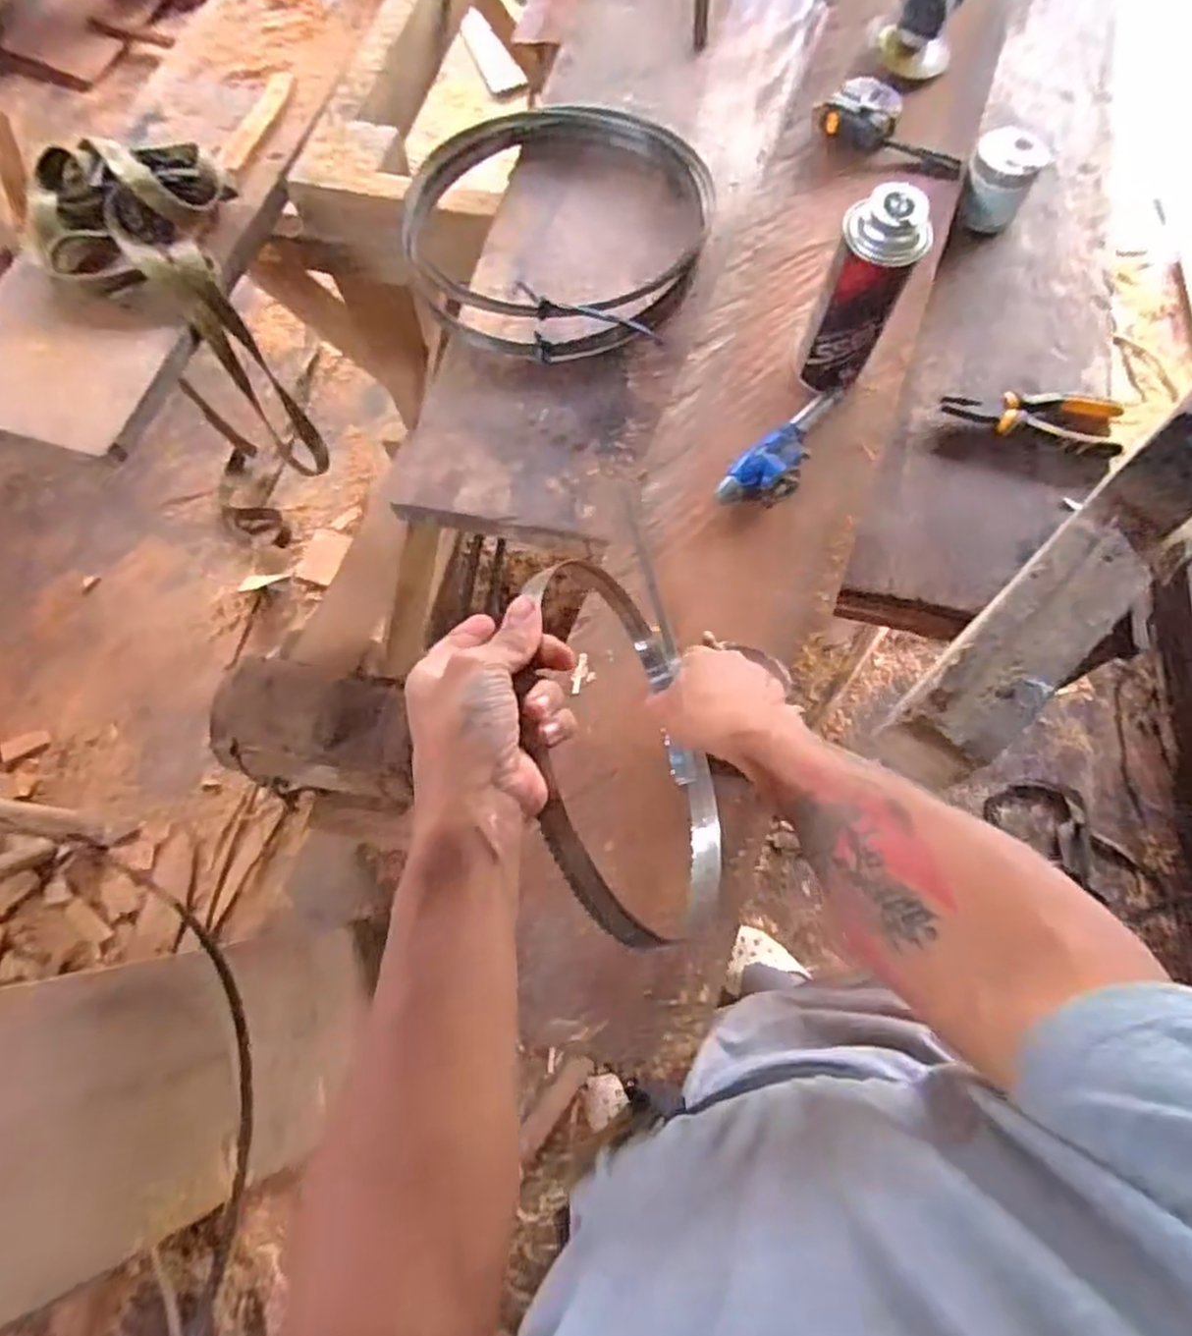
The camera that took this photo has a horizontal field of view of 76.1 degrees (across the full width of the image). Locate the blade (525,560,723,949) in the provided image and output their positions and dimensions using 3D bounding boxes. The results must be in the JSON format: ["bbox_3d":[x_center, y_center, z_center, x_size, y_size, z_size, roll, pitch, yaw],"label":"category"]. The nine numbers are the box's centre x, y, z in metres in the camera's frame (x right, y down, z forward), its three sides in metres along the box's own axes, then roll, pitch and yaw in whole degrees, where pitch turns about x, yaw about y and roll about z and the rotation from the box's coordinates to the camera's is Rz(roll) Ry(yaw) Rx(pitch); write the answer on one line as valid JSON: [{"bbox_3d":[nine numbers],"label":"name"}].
[{"bbox_3d":[0.029,0.054,0.518,0.032,0.226,0.271,-18,52,22],"label":"blade"}]

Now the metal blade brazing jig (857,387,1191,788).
[{"bbox_3d":[0.430,-0.116,0.613,0.548,0.092,0.077,-43,73,-13],"label":"metal blade brazing jig"}]

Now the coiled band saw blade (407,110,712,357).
[{"bbox_3d":[-0.052,-0.510,0.870,0.347,0.062,0.346,-1,69,2],"label":"coiled band saw blade"}]

